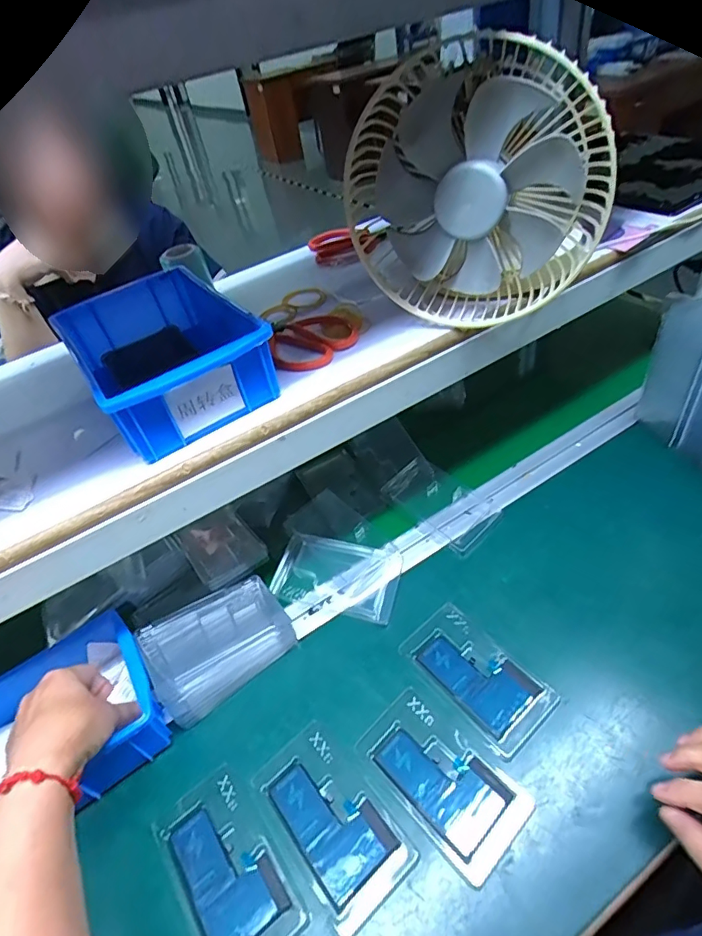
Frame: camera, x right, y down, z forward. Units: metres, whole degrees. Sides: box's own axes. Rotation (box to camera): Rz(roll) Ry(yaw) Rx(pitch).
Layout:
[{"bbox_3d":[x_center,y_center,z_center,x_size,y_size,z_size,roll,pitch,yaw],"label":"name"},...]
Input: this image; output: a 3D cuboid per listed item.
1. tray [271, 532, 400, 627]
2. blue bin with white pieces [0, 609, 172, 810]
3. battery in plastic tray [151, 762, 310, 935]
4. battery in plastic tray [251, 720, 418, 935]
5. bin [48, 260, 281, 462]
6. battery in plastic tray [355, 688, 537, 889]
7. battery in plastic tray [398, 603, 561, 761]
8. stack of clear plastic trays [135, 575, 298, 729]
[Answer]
[{"bbox_3d":[-0.018,0.113,0.540,0.135,0.015,0.078,6,46,18],"label":"tray"},{"bbox_3d":[-0.276,0.232,0.442,0.201,0.060,0.149,-32,53,-20],"label":"blue bin with white pieces"},{"bbox_3d":[-0.096,0.303,0.379,0.072,0.005,0.129,-32,46,-21],"label":"battery in plastic tray"},{"bbox_3d":[-0.018,0.274,0.394,0.071,0.010,0.127,-35,48,-23],"label":"battery in plastic tray"},{"bbox_3d":[-0.161,-0.099,0.435,0.128,0.066,0.197,-31,46,-19],"label":"bin"},{"bbox_3d":[0.070,0.245,0.400,0.073,0.011,0.127,-38,49,-26],"label":"battery in plastic tray"},{"bbox_3d":[0.112,0.184,0.453,0.072,0.009,0.127,-35,48,-23],"label":"battery in plastic tray"},{"bbox_3d":[-0.130,0.168,0.489,0.132,0.046,0.091,-33,50,-20],"label":"stack of clear plastic trays"}]

